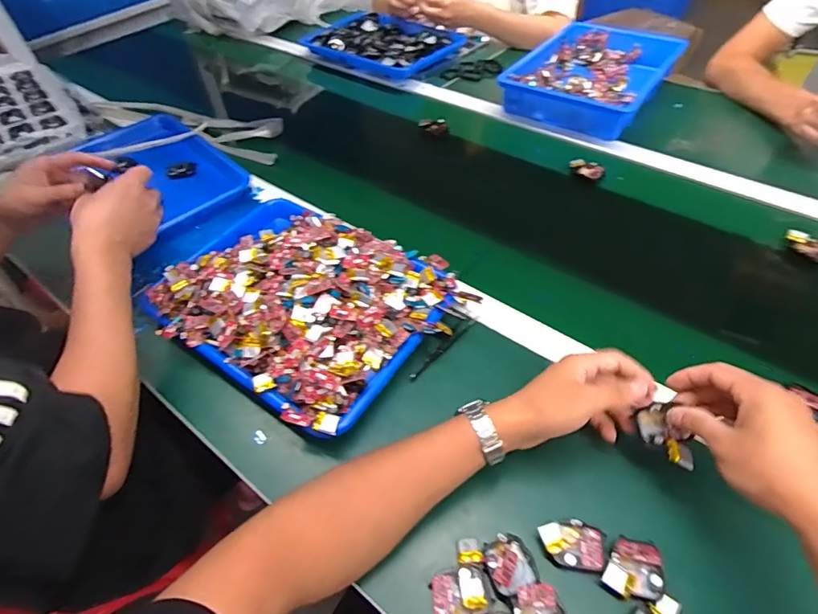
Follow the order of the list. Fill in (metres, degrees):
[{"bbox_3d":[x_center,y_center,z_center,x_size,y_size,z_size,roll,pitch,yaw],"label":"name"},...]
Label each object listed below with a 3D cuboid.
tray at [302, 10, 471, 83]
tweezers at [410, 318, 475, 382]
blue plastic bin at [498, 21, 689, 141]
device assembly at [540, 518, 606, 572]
[{"bbox_3d":[-0.058,-0.619,1.068,0.320,0.038,0.232,30,58,26],"label":"tray"},{"bbox_3d":[0.039,0.049,0.535,0.009,0.014,0.109,36,61,29],"label":"tweezers"},{"bbox_3d":[0.367,-0.463,0.907,0.241,0.055,0.359,29,58,25],"label":"blue plastic bin"},{"bbox_3d":[0.140,0.202,0.392,0.054,0.012,0.037,13,53,14],"label":"device assembly"}]

